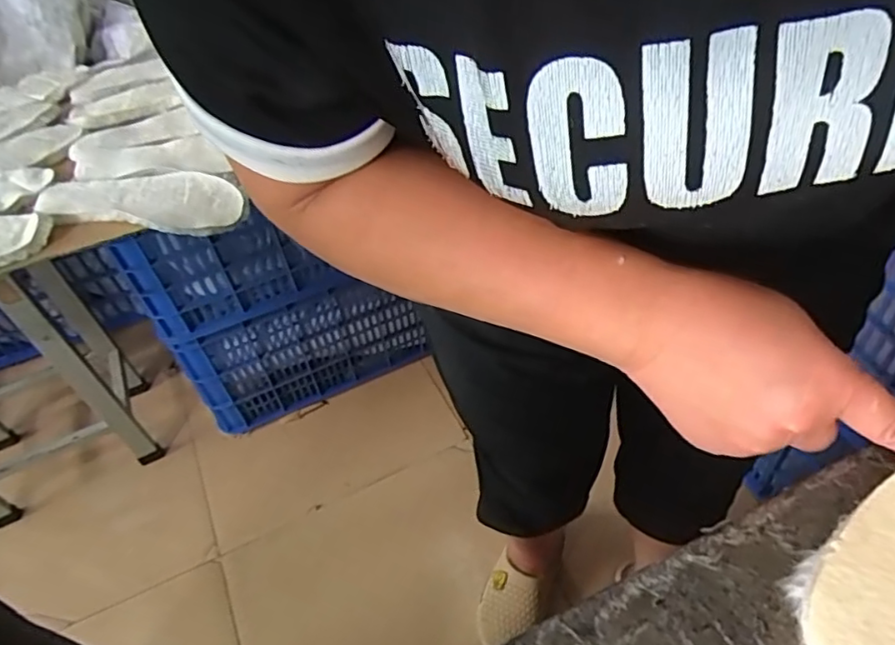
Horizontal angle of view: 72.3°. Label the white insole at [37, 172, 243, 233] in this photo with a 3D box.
[{"bbox_3d":[-0.386,-0.163,0.784,0.260,0.015,0.103,5,51,6],"label":"white insole"}]

